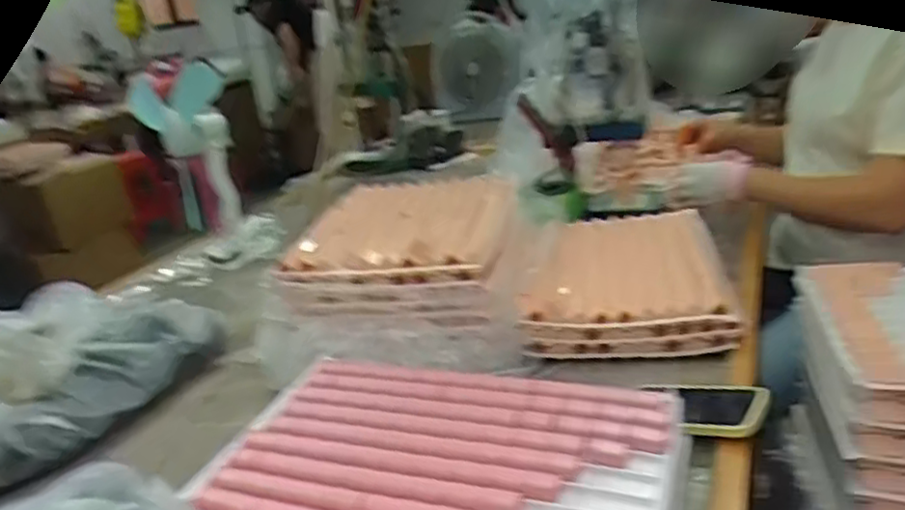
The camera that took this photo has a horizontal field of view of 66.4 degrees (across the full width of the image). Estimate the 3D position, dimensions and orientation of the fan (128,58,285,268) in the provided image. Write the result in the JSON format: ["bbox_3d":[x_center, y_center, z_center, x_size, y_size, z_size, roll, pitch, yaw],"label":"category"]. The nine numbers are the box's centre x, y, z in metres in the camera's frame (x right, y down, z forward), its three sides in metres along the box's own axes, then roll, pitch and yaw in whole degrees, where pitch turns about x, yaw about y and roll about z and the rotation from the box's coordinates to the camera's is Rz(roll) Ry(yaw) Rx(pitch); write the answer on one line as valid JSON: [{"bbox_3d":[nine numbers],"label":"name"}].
[{"bbox_3d":[-0.490,-0.162,1.386,0.192,0.403,0.227,-17,23,-22],"label":"fan"}]

